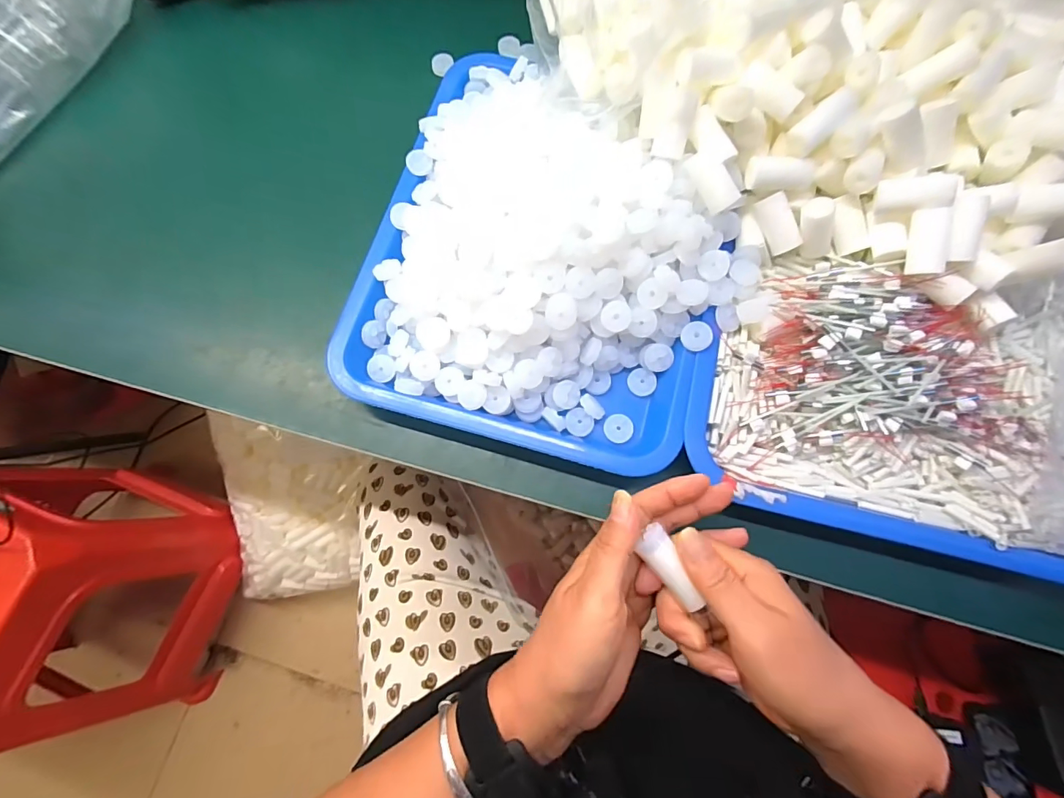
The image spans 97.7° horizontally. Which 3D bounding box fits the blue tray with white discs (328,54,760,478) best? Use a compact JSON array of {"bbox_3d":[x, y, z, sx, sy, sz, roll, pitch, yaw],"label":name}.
[{"bbox_3d":[0.018,-0.119,0.347,0.275,0.072,0.309,16,76,5],"label":"blue tray with white discs"}]

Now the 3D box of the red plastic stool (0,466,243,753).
[{"bbox_3d":[-0.772,0.326,0.784,0.351,0.500,0.358,19,76,5],"label":"red plastic stool"}]

